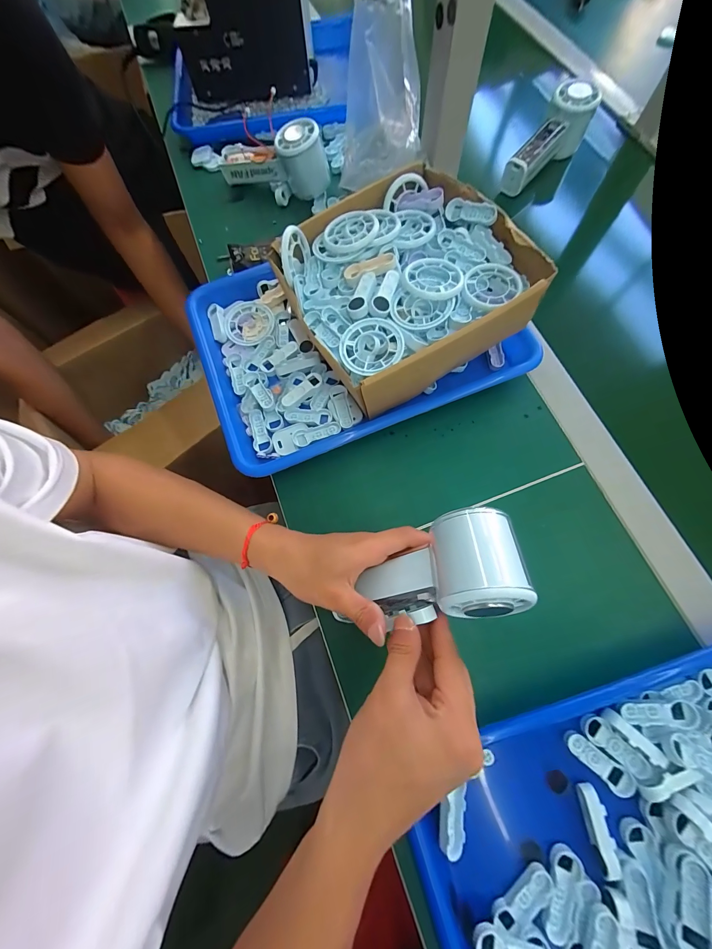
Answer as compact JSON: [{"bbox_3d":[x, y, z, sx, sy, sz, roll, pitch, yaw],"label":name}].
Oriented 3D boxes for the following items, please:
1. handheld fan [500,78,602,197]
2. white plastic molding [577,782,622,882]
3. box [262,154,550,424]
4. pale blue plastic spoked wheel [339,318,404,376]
[{"bbox_3d":[0.247,-0.436,0.444,0.142,0.060,0.054,-46,75,1],"label":"handheld fan"},{"bbox_3d":[0.173,0.252,0.237,0.012,0.011,0.050,-4,72,1],"label":"white plastic molding"},{"bbox_3d":[0.048,-0.182,0.345,0.208,0.088,0.210,-29,73,-7],"label":"box"},{"bbox_3d":[0.014,-0.117,0.306,0.057,0.013,0.053,-1,72,2],"label":"pale blue plastic spoked wheel"}]

